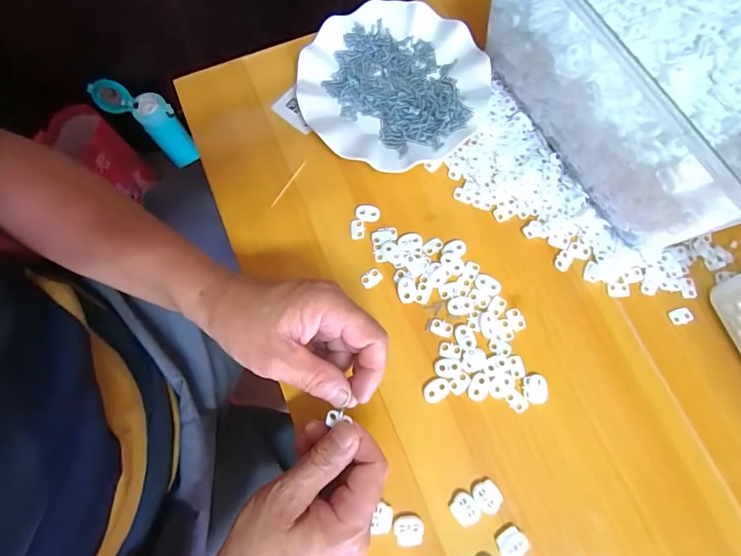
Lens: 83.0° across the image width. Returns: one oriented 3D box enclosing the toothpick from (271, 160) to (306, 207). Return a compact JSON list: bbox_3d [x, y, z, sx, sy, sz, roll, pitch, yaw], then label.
[{"bbox_3d":[-0.078,-0.091,0.400,0.004,0.004,0.056,32,78,8],"label":"toothpick"}]

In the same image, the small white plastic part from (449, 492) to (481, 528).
[{"bbox_3d":[0.073,0.178,0.322,0.020,0.004,0.023,-37,78,-8],"label":"small white plastic part"}]

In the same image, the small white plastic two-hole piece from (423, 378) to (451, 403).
[{"bbox_3d":[0.055,0.093,0.346,0.023,0.004,0.016,-31,77,-7],"label":"small white plastic two-hole piece"}]

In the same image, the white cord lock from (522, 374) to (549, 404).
[{"bbox_3d":[0.137,0.092,0.346,0.020,0.004,0.023,0,76,1],"label":"white cord lock"}]

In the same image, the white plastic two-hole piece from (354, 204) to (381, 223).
[{"bbox_3d":[-0.003,-0.060,0.389,0.023,0.006,0.014,11,76,4],"label":"white plastic two-hole piece"}]

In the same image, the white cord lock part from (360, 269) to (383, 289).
[{"bbox_3d":[0.001,0.000,0.373,0.019,0.004,0.014,-31,77,-7],"label":"white cord lock part"}]

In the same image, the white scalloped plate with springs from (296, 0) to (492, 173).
[{"bbox_3d":[0.022,-0.190,0.414,0.178,0.022,0.176,0,76,1],"label":"white scalloped plate with springs"}]

